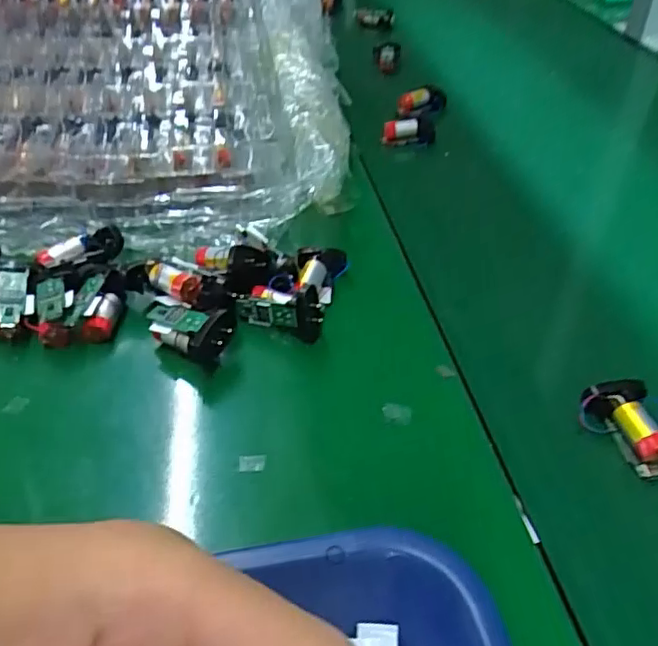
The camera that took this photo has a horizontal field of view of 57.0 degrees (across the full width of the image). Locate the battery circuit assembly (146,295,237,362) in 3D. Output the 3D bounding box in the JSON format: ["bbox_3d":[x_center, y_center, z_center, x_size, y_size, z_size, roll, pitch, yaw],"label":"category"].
[{"bbox_3d":[-0.080,0.001,0.344,0.057,0.021,0.025,18,46,21],"label":"battery circuit assembly"}]

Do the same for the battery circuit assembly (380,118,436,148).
[{"bbox_3d":[0.078,-0.180,0.571,0.058,0.029,0.016,-5,40,-23],"label":"battery circuit assembly"}]

